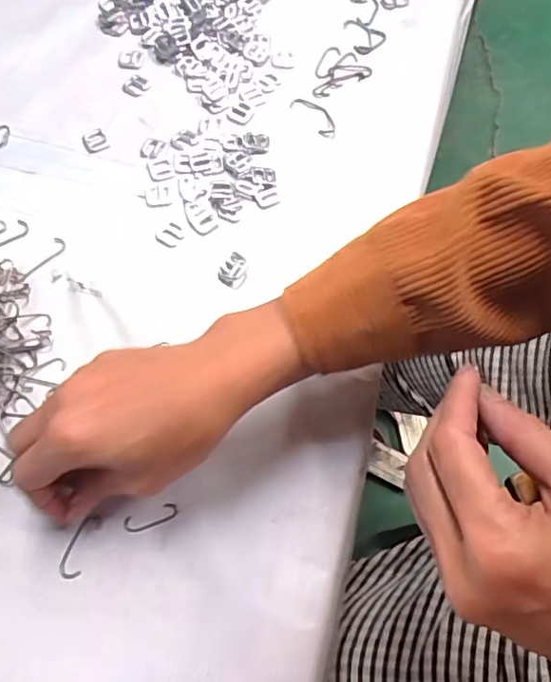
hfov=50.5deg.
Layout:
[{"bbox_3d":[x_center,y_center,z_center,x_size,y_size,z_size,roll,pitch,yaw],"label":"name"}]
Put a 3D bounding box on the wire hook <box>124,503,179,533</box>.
[{"bbox_3d":[-0.069,0.098,0.323,0.030,0.004,0.010,-17,68,-7],"label":"wire hook"}]

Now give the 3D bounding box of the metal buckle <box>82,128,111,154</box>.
[{"bbox_3d":[-0.131,-0.145,0.422,0.016,0.004,0.021,-26,69,-10],"label":"metal buckle"}]

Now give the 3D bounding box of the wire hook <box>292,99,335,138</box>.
[{"bbox_3d":[0.030,-0.167,0.431,0.018,0.005,0.043,-36,71,-14],"label":"wire hook"}]

